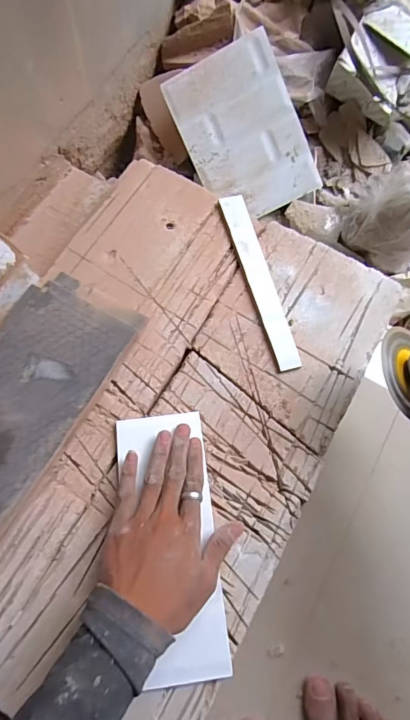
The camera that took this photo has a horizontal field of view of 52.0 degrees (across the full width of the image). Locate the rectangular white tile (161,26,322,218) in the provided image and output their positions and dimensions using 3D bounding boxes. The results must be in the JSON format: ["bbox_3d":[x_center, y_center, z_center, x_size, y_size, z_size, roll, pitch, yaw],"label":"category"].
[{"bbox_3d":[0.061,-0.362,0.681,0.175,0.010,0.245,-23,105,12],"label":"rectangular white tile"}]

